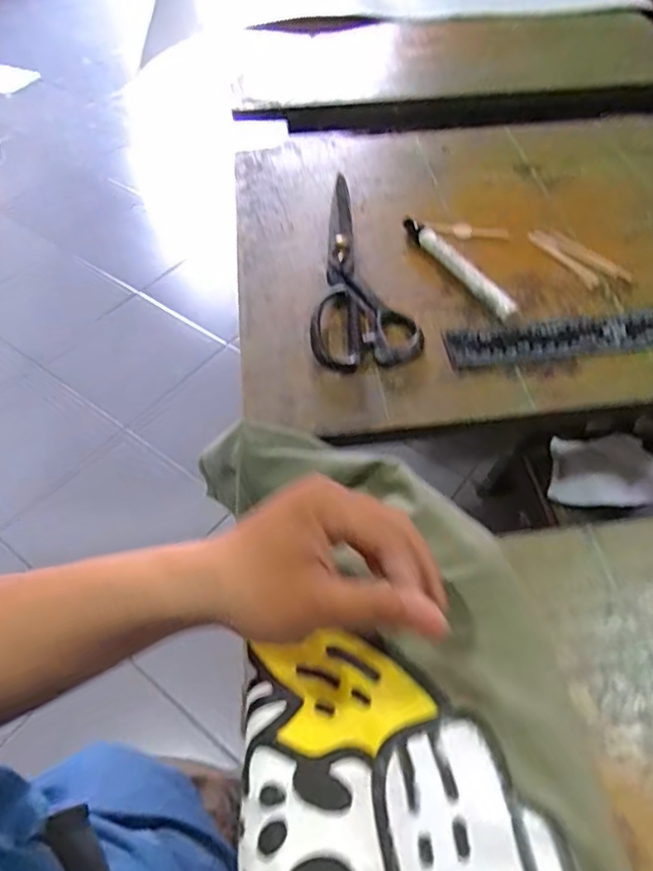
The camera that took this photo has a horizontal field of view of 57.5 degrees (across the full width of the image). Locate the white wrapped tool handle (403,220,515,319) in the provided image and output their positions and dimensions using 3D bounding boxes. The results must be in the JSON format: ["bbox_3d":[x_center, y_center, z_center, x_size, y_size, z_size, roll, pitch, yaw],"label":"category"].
[{"bbox_3d":[0.110,-0.145,0.502,0.022,0.015,0.139,-24,55,-18],"label":"white wrapped tool handle"}]

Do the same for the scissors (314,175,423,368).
[{"bbox_3d":[0.016,-0.141,0.496,0.079,0.018,0.219,-7,51,-6],"label":"scissors"}]

